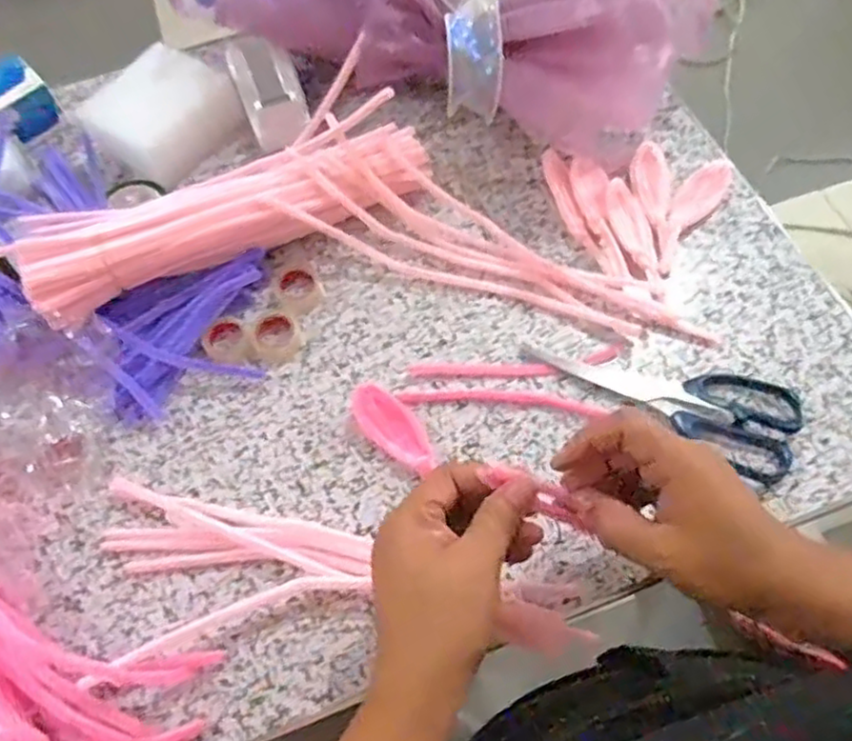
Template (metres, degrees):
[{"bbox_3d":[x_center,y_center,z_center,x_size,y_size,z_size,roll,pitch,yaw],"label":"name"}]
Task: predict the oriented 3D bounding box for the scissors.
[{"bbox_3d":[0.165,0.007,0.472,0.180,0.009,0.065,32,69,17],"label":"scissors"}]

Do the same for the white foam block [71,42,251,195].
[{"bbox_3d":[-0.218,-0.215,0.582,0.085,0.048,0.107,31,69,17],"label":"white foam block"}]

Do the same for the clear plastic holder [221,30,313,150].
[{"bbox_3d":[-0.133,-0.241,0.586,0.052,0.030,0.100,-20,77,-7],"label":"clear plastic holder"}]

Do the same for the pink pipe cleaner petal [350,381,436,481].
[{"bbox_3d":[-0.020,0.036,0.458,0.068,0.017,0.033,41,72,20],"label":"pink pipe cleaner petal"}]

